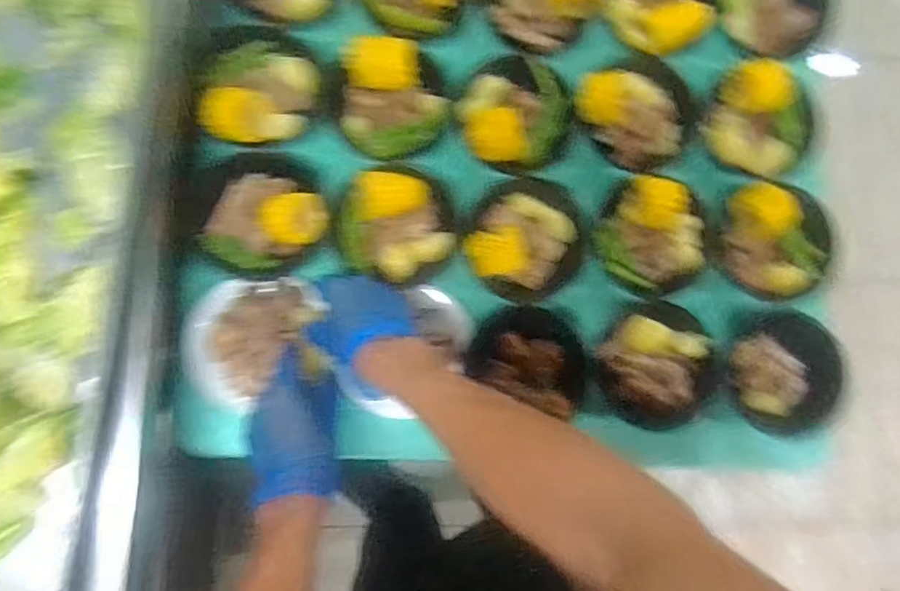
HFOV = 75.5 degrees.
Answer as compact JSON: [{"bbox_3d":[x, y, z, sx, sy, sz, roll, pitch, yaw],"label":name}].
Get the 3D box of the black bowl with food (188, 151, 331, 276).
[{"bbox_3d":[-0.200,-0.089,0.616,0.129,0.049,0.123,0,85,-5],"label":"black bowl with food"}]

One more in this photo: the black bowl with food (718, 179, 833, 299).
[{"bbox_3d":[0.373,-0.062,0.659,0.120,0.053,0.126,11,84,-4],"label":"black bowl with food"}]

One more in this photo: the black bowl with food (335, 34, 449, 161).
[{"bbox_3d":[-0.063,-0.212,0.646,0.119,0.068,0.124,0,85,-5],"label":"black bowl with food"}]

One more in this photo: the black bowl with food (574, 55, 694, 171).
[{"bbox_3d":[0.218,-0.210,0.669,0.124,0.044,0.126,0,85,-5],"label":"black bowl with food"}]

